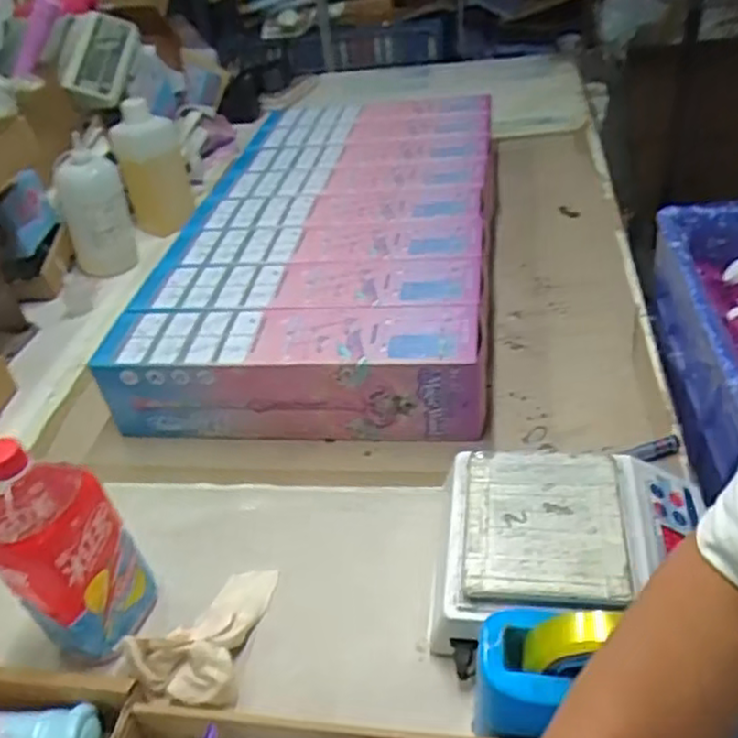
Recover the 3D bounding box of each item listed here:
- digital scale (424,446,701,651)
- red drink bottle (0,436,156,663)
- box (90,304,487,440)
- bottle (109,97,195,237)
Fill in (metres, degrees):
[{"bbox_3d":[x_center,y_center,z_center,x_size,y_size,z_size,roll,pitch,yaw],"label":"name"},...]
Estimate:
[{"bbox_3d":[0.169,0.146,0.600,0.225,0.077,0.166,-1,39,8],"label":"digital scale"},{"bbox_3d":[-0.252,0.142,0.580,0.096,0.206,0.096,23,48,33],"label":"red drink bottle"},{"bbox_3d":[-0.082,0.006,0.792,0.409,0.123,0.096,0,39,9],"label":"box"},{"bbox_3d":[-0.367,-0.341,1.209,0.109,0.223,0.103,-17,39,-12],"label":"bottle"}]

